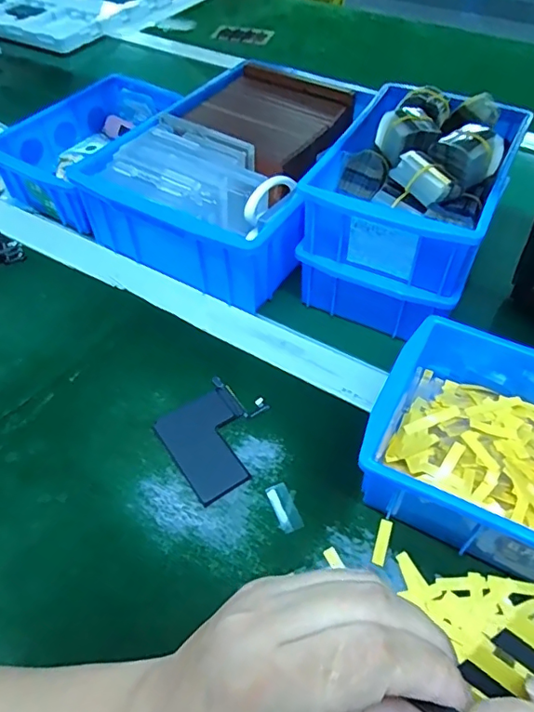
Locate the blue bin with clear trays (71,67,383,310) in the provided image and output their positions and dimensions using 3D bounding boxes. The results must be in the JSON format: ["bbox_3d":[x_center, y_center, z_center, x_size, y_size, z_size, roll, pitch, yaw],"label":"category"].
[{"bbox_3d":[-0.027,-0.186,0.528,0.213,0.096,0.295,22,54,17],"label":"blue bin with clear trays"}]

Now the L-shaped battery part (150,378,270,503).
[{"bbox_3d":[-0.032,0.058,0.378,0.077,0.004,0.080,-29,57,-21],"label":"L-shaped battery part"}]

